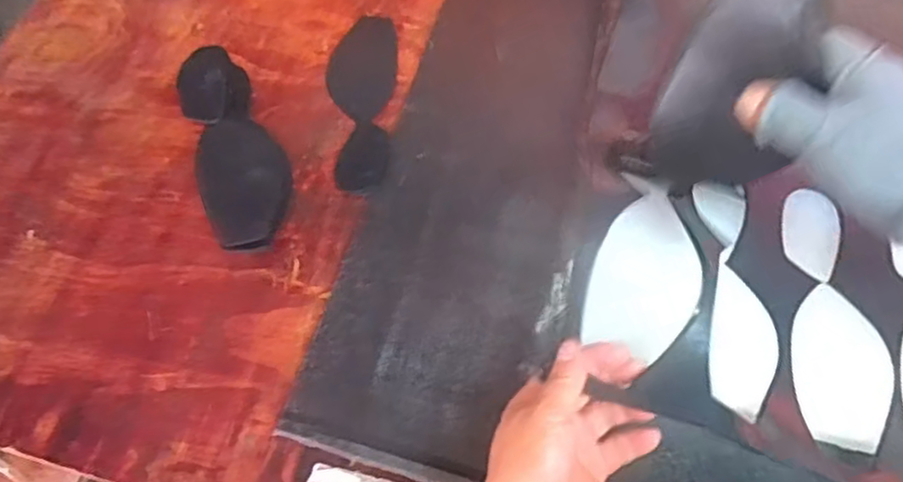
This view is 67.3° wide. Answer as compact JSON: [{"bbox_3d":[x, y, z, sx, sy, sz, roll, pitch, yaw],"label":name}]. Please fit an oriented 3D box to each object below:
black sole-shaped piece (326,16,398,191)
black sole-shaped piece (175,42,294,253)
[{"bbox_3d":[-0.079,-0.124,0.587,0.059,0.004,0.185,-1,61,1],"label":"black sole-shaped piece"},{"bbox_3d":[-0.174,-0.079,0.547,0.065,0.034,0.186,-19,62,-8],"label":"black sole-shaped piece"}]

